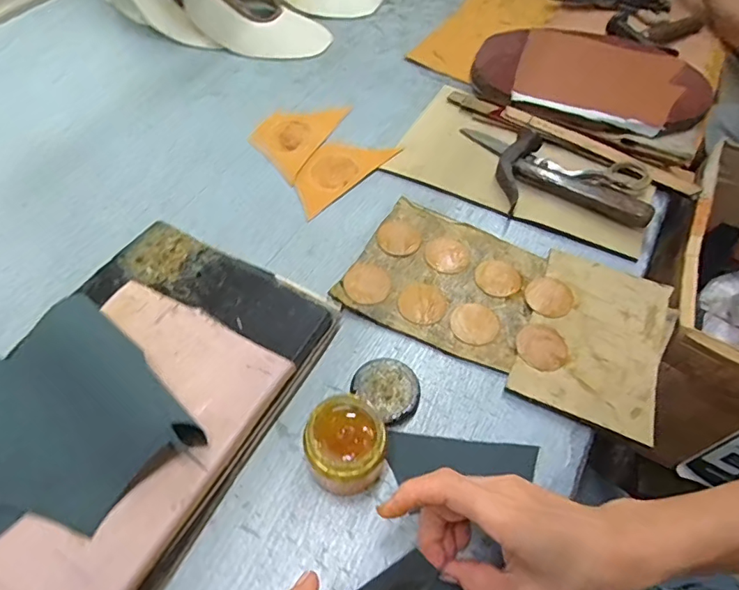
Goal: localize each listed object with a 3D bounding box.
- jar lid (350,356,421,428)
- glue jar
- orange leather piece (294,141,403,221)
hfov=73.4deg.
[{"bbox_3d":[0.017,0.080,0.425,0.058,0.013,0.050,38,64,22],"label":"jar lid"},{"bbox_3d":[-0.017,0.114,0.369,0.057,0.063,0.057,0,56,0],"label":"glue jar"},{"bbox_3d":[-0.042,-0.149,0.584,0.075,0.004,0.138,36,63,21],"label":"orange leather piece"}]

